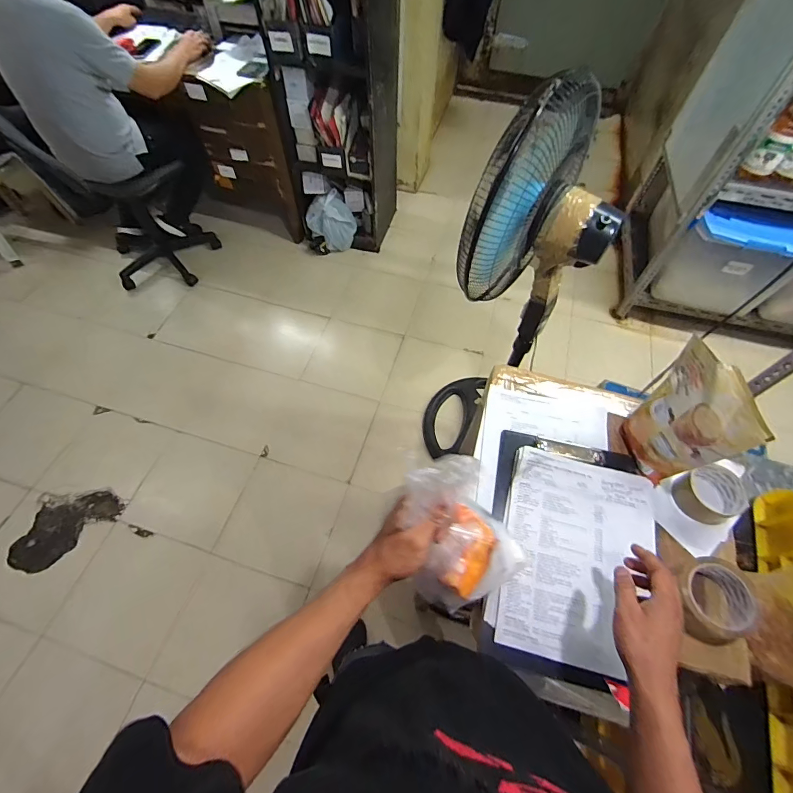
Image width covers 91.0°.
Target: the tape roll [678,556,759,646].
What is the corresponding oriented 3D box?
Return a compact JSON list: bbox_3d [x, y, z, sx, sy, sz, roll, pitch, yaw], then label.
[{"bbox_3d":[0.434,0.281,0.544,0.098,0.047,0.111,13,60,9],"label":"tape roll"}]

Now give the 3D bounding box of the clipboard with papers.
[{"bbox_3d":[0.271,0.222,0.593,0.243,0.033,0.335,10,60,8],"label":"clipboard with papers"}]

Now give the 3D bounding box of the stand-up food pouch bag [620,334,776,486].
[{"bbox_3d":[0.422,0.030,0.587,0.051,0.207,0.175,-5,59,-1],"label":"stand-up food pouch bag"}]

